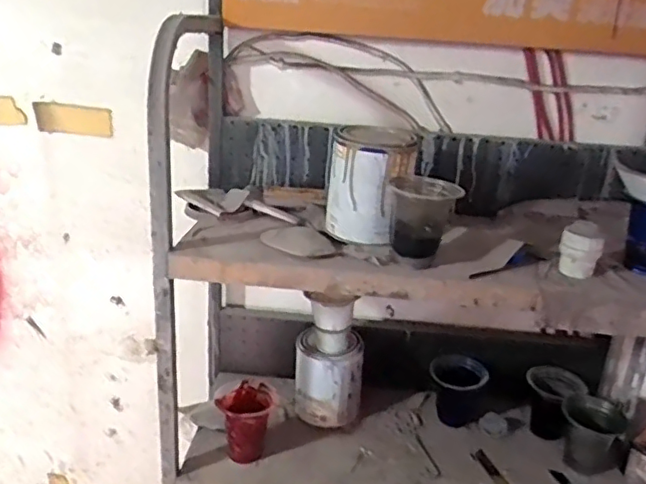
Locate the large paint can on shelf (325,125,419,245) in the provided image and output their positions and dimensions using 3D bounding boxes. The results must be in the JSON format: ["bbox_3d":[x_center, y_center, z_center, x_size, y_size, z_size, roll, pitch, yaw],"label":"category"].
[{"bbox_3d":[0.059,-0.069,0.740,0.107,0.135,0.109,2,19,1],"label":"large paint can on shelf"}]

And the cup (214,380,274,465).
[{"bbox_3d":[-0.113,0.267,0.862,0.077,0.085,0.078,1,19,0],"label":"cup"}]

